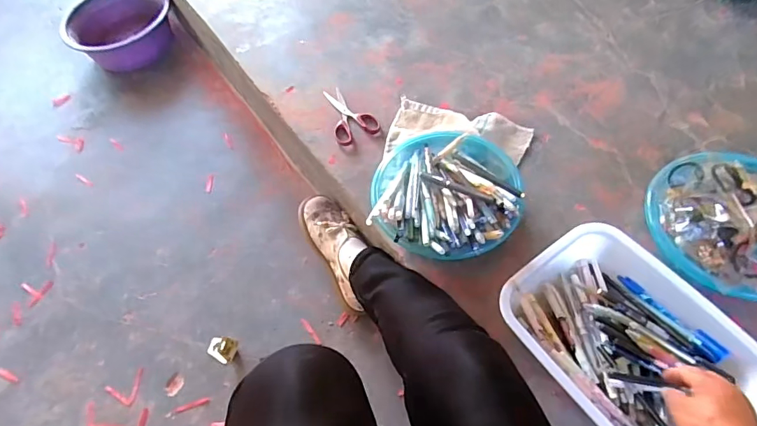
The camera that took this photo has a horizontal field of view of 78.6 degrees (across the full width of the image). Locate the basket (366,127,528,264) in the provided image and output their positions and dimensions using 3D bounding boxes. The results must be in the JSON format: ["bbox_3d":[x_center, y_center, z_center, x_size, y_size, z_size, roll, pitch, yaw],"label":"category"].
[{"bbox_3d":[0.102,-0.028,0.712,0.219,0.109,0.242,1,59,5],"label":"basket"}]

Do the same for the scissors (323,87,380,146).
[{"bbox_3d":[-0.051,-0.195,0.899,0.085,0.007,0.148,-14,59,-4],"label":"scissors"}]

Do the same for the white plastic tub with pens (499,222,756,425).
[{"bbox_3d":[0.315,0.169,0.590,0.218,0.067,0.298,-32,61,-14],"label":"white plastic tub with pens"}]

